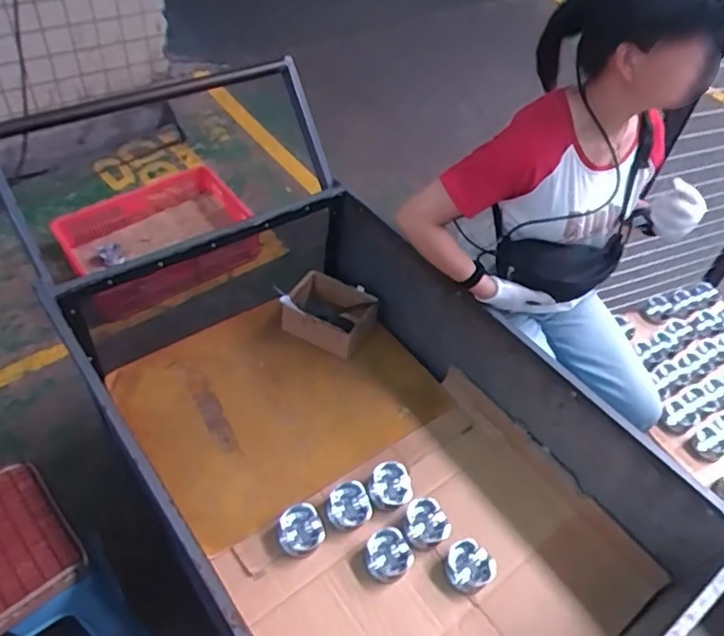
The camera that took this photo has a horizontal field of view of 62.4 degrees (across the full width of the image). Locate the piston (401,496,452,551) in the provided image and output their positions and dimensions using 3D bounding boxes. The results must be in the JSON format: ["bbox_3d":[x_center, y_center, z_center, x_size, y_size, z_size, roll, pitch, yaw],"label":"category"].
[{"bbox_3d":[0.124,0.416,1.198,0.088,0.053,0.086,4,47,-4],"label":"piston"}]

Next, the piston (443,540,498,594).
[{"bbox_3d":[0.199,0.465,1.120,0.089,0.041,0.086,-23,54,-26],"label":"piston"}]

